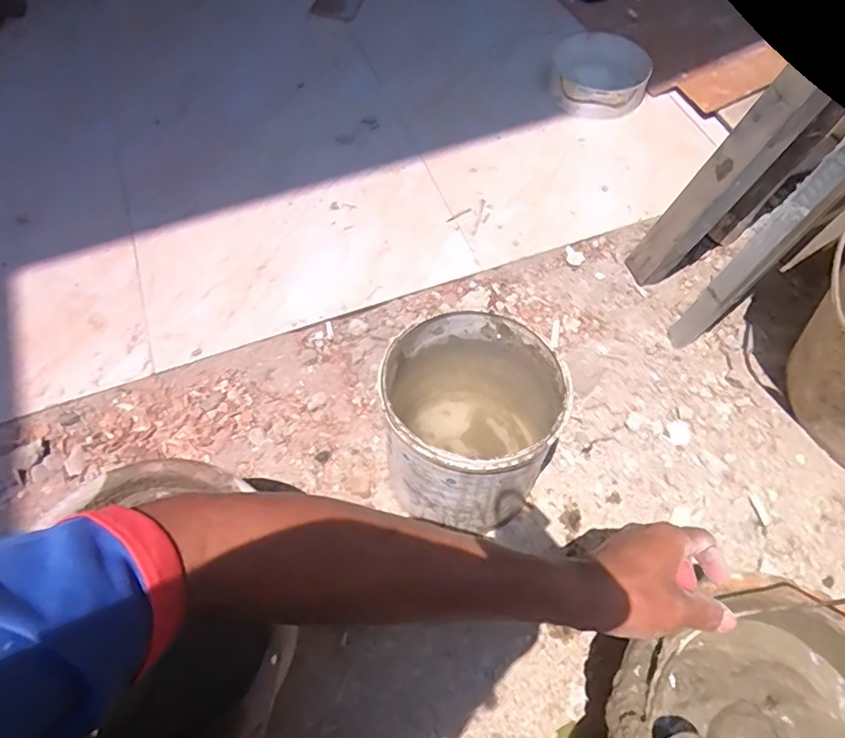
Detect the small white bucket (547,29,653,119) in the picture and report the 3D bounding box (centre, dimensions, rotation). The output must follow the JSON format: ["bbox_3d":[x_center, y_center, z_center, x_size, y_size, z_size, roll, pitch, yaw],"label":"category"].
[{"bbox_3d":[0.322,-0.526,0.994,0.172,0.082,0.179,0,60,0],"label":"small white bucket"}]

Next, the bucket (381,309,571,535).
[{"bbox_3d":[0.052,0.057,0.592,0.174,0.194,0.188,0,60,0],"label":"bucket"}]

